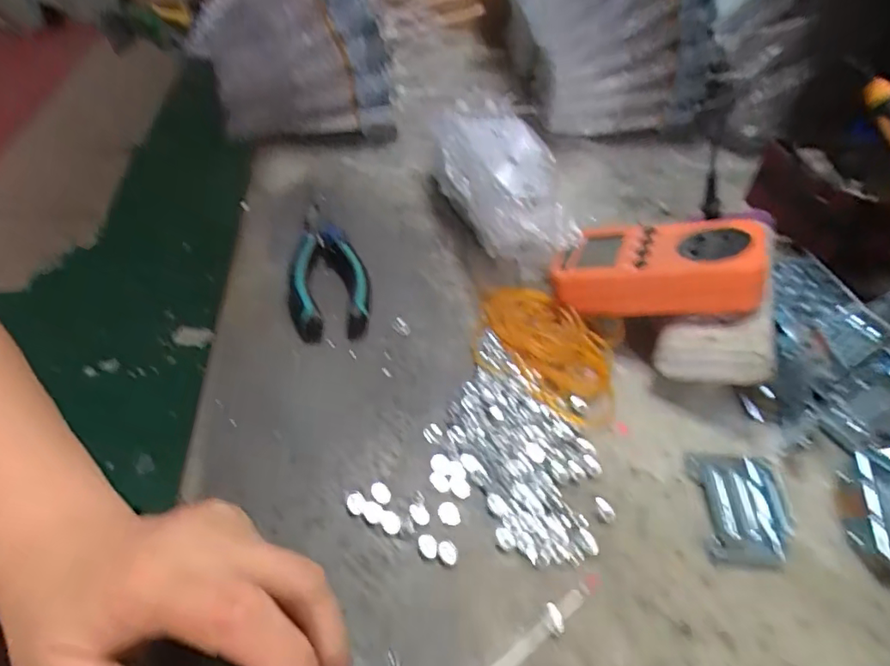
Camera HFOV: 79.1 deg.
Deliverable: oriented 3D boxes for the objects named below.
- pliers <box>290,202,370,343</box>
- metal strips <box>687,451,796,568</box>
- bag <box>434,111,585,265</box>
[{"bbox_3d":[-0.083,-0.048,0.380,0.052,0.024,0.125,-5,49,-10],"label":"pliers"},{"bbox_3d":[0.159,0.090,0.287,0.040,0.022,0.061,7,48,0],"label":"metal strips"},{"bbox_3d":[0.037,-0.125,0.436,0.079,0.060,0.182,-10,50,-14],"label":"bag"}]

